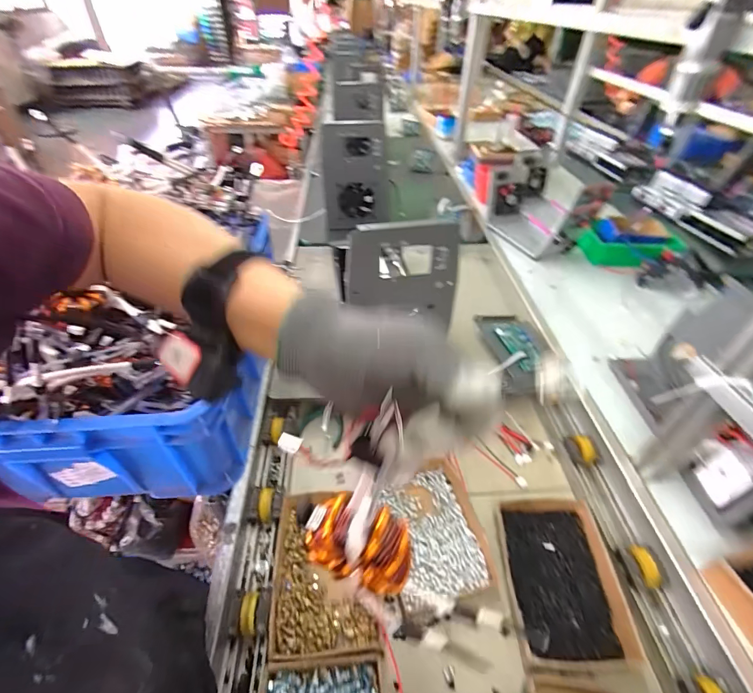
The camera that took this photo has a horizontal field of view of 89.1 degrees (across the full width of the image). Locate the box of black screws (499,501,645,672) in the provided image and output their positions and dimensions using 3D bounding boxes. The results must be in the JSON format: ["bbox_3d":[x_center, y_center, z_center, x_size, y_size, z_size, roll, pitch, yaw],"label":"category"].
[{"bbox_3d":[0.265,0.328,0.555,0.146,0.043,0.218,3,43,2],"label":"box of black screws"}]

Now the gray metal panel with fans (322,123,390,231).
[{"bbox_3d":[-0.062,-0.507,1.159,0.199,0.301,0.063,-6,55,-4],"label":"gray metal panel with fans"}]

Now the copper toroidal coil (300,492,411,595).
[{"bbox_3d":[-0.017,0.160,0.314,0.092,0.059,0.046,16,45,15],"label":"copper toroidal coil"}]

